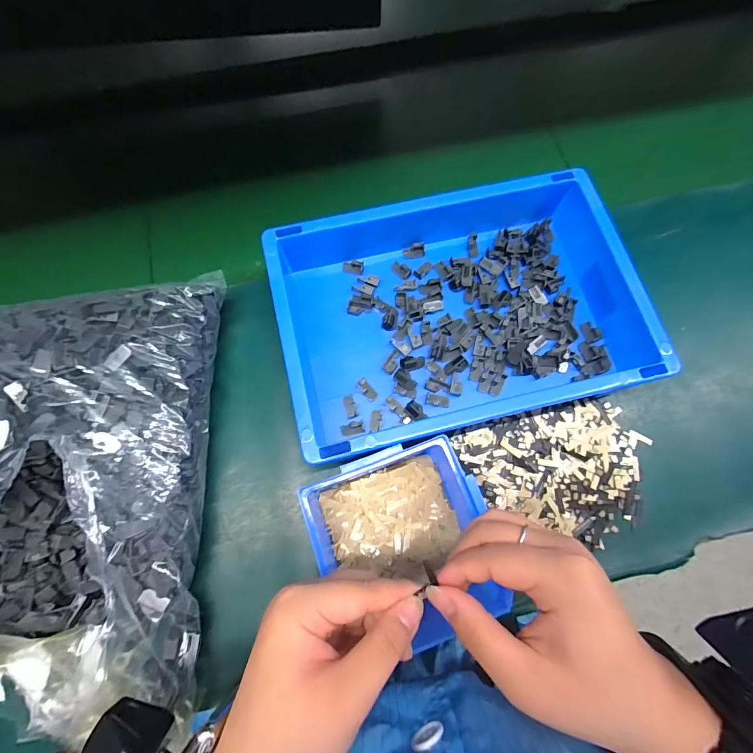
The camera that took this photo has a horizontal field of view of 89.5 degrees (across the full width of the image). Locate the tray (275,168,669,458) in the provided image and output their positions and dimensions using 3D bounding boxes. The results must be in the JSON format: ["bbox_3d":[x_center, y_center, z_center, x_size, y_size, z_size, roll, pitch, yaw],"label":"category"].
[{"bbox_3d":[0.068,-0.061,0.350,0.299,0.070,0.217,-14,74,-5],"label":"tray"}]

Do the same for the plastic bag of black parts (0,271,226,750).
[{"bbox_3d":[-0.248,0.075,0.283,0.217,0.125,0.342,-2,72,-1],"label":"plastic bag of black parts"}]

